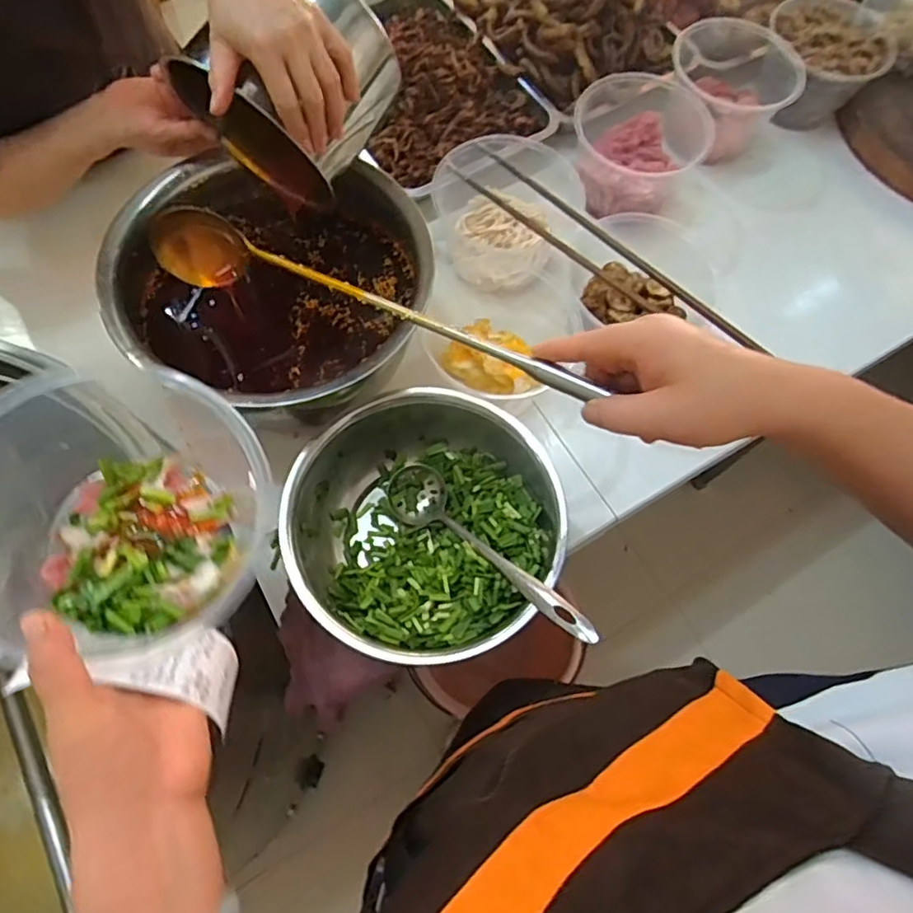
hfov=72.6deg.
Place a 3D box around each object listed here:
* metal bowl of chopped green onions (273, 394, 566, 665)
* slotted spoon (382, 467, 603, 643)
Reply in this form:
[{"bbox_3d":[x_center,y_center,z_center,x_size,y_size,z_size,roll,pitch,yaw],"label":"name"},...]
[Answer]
[{"bbox_3d":[-0.030,0.067,0.600,0.248,0.095,0.235,2,63,-3],"label":"metal bowl of chopped green onions"},{"bbox_3d":[0.024,0.085,0.577,0.053,0.036,0.253,-37,47,-20],"label":"slotted spoon"}]

